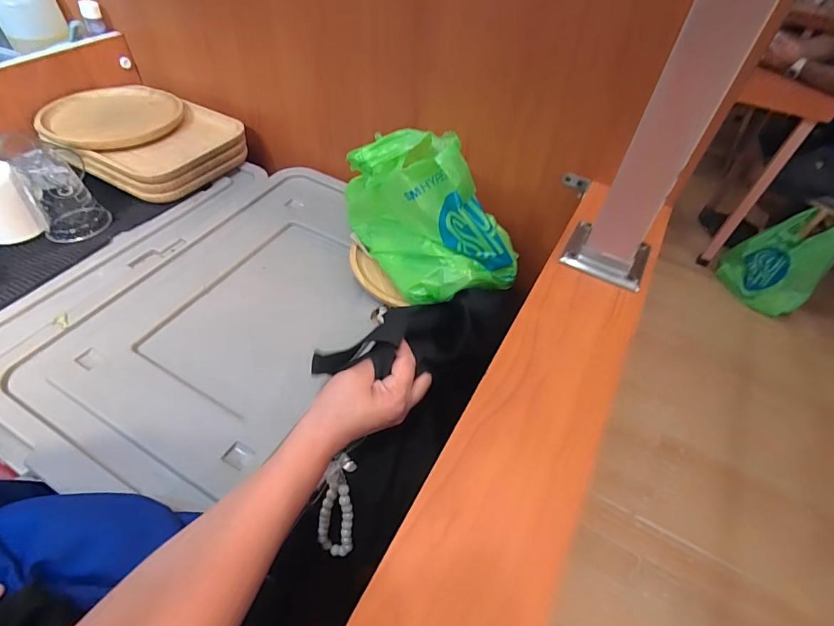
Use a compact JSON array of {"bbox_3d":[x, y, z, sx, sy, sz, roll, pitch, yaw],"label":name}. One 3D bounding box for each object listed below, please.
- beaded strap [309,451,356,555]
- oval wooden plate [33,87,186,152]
[{"bbox_3d":[-0.088,0.206,0.455,0.045,0.125,0.016,9,18,6],"label":"beaded strap"},{"bbox_3d":[-0.587,-0.385,0.825,0.234,0.034,0.225,-31,58,-27],"label":"oval wooden plate"}]

